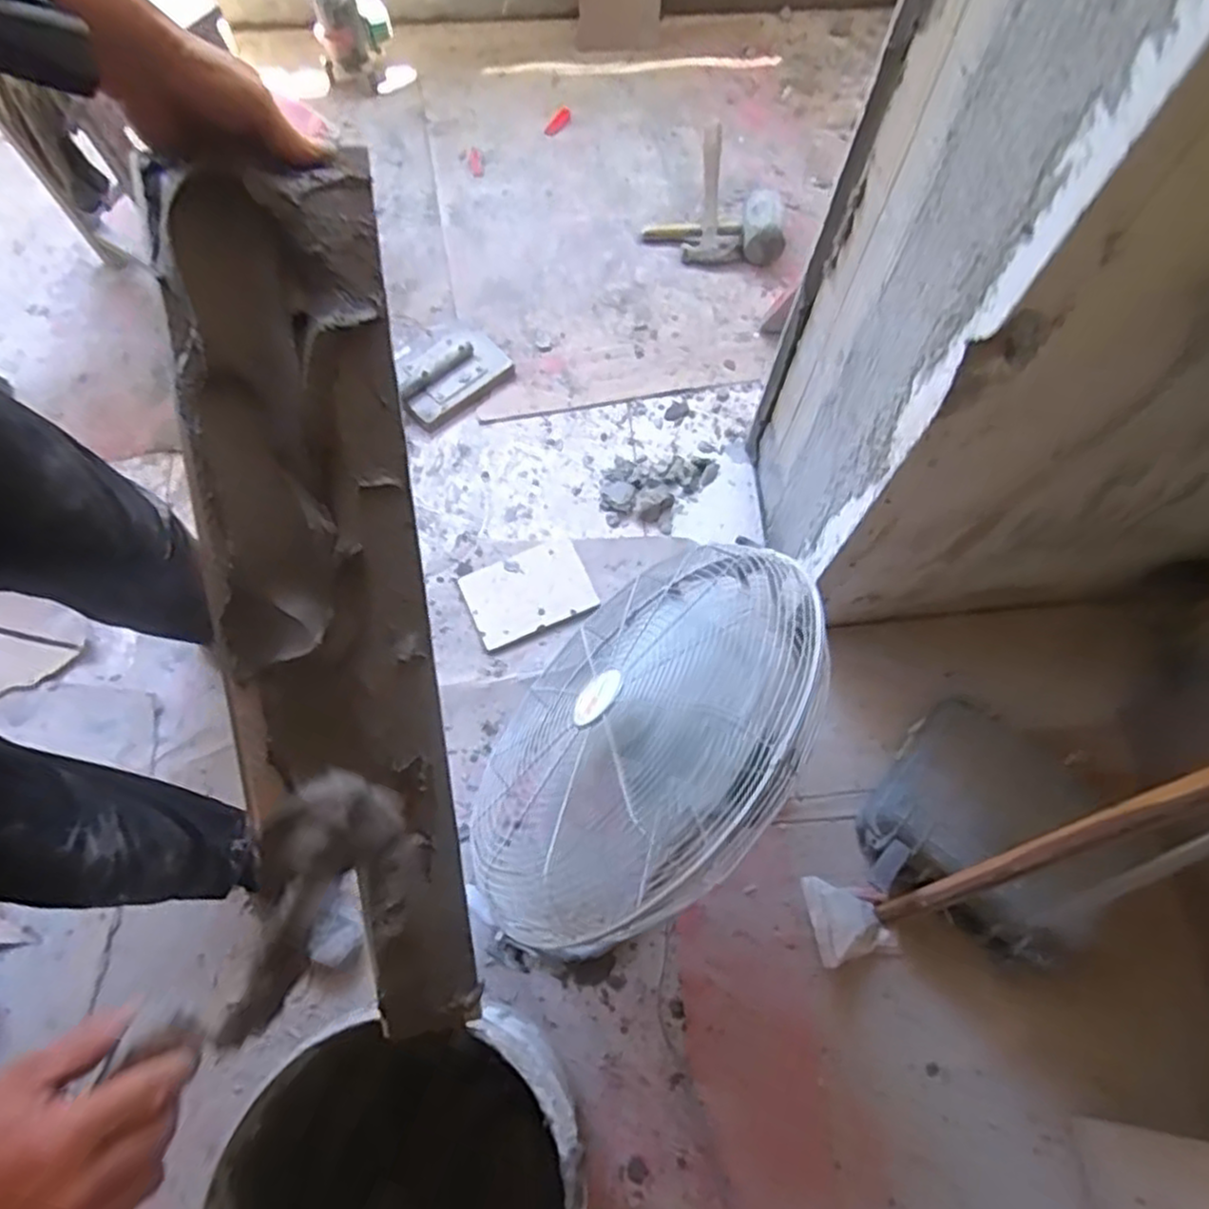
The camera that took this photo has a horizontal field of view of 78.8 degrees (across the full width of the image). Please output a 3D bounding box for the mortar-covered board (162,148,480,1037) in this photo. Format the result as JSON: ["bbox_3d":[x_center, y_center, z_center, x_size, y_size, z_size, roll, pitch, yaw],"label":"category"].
[{"bbox_3d":[-0.212,0.026,0.563,0.158,0.040,0.647,-8,99,-5],"label":"mortar-covered board"}]

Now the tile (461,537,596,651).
[{"bbox_3d":[-0.122,-0.021,1.186,0.193,0.009,0.136,-21,70,-10],"label":"tile"}]

